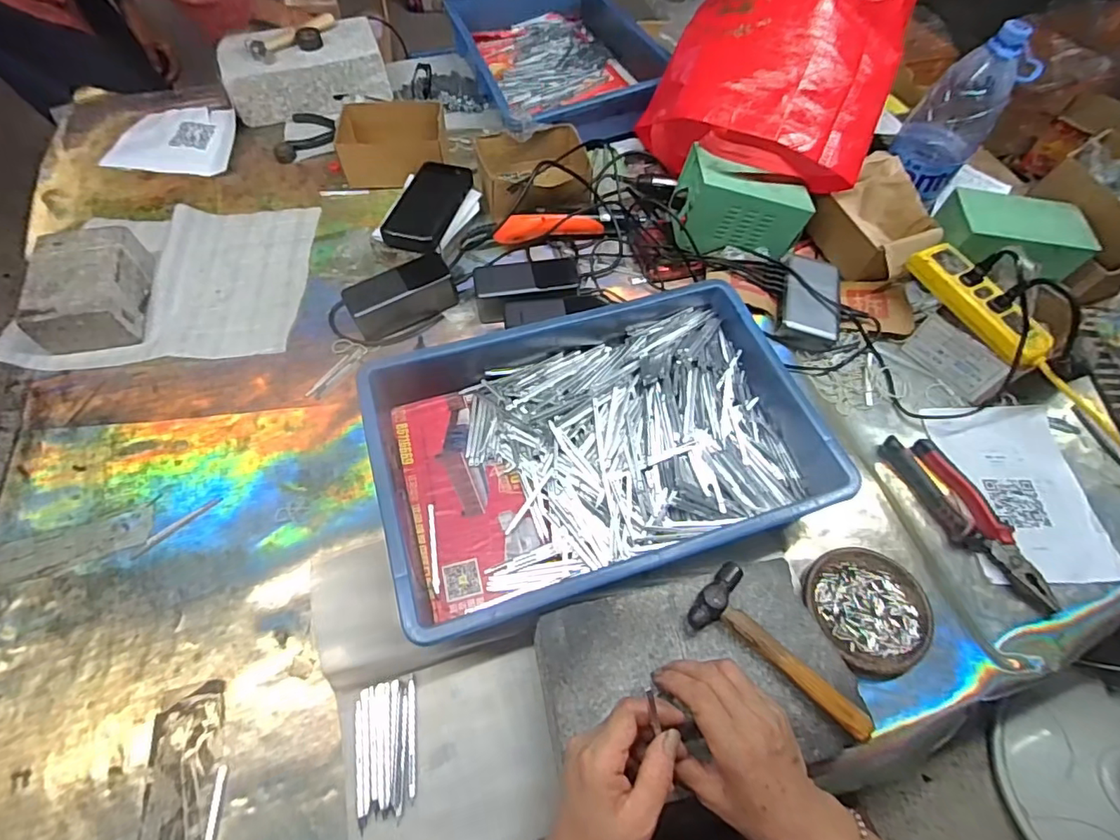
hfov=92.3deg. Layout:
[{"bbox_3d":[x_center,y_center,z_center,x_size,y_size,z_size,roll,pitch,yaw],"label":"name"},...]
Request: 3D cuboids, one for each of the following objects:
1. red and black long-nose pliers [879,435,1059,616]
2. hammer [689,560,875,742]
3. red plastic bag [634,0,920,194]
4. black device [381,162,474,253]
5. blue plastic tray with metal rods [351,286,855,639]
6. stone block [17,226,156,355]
[{"bbox_3d":[0.445,0.103,0.585,0.062,0.018,0.213,-24,64,-16],"label":"red and black long-nose pliers"},{"bbox_3d":[0.185,0.188,0.438,0.157,0.015,0.063,37,65,16],"label":"hammer"},{"bbox_3d":[0.286,-0.466,0.711,0.311,0.214,0.268,12,60,4],"label":"red plastic bag"},{"bbox_3d":[-0.178,-0.291,0.731,0.075,0.025,0.155,14,61,5],"label":"black device"},{"bbox_3d":[0.036,0.022,0.572,0.436,0.078,0.299,-16,62,-12],"label":"blue plastic tray with metal rods"},{"bbox_3d":[-0.580,-0.162,0.664,0.103,0.060,0.157,-12,62,-10],"label":"stone block"}]

